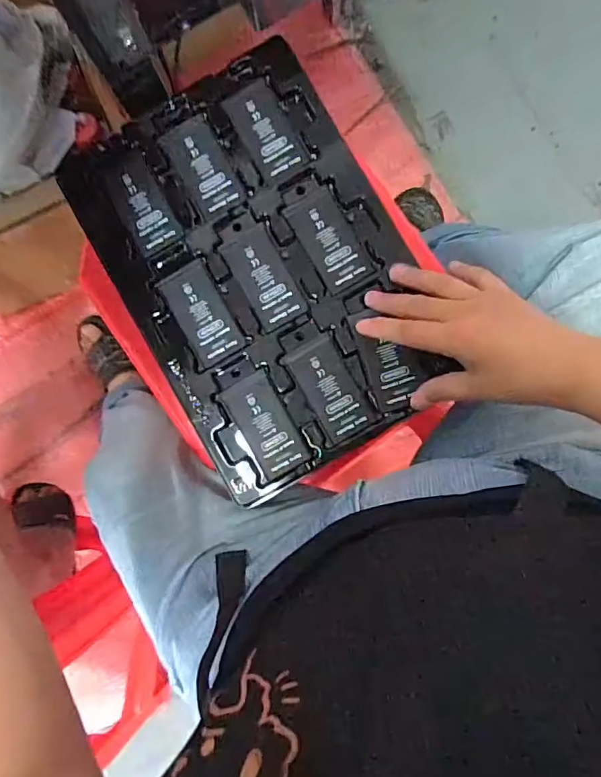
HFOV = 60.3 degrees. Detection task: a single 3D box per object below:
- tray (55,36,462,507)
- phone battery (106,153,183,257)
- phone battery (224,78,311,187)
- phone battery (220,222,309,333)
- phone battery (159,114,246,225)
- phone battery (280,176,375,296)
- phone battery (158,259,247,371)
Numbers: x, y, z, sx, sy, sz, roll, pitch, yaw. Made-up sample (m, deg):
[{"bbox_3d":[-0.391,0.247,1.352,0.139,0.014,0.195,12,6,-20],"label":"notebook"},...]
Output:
[{"bbox_3d":[-0.030,-0.099,0.428,0.223,0.027,0.324,-29,87,6],"label":"tray"},{"bbox_3d":[-0.133,-0.156,0.438,0.037,0.008,0.085,-26,88,-8],"label":"phone battery"},{"bbox_3d":[-0.028,-0.216,0.435,0.042,0.009,0.081,-26,87,2],"label":"phone battery"},{"bbox_3d":[-0.029,-0.093,0.434,0.042,0.004,0.083,-27,87,2],"label":"phone battery"},{"bbox_3d":[-0.081,-0.186,0.437,0.042,0.005,0.084,-28,87,2],"label":"phone battery"},{"bbox_3d":[0.021,-0.130,0.432,0.043,0.005,0.095,-30,86,1],"label":"phone battery"},{"bbox_3d":[-0.083,-0.062,0.435,0.043,0.004,0.082,-29,89,-6],"label":"phone battery"}]

